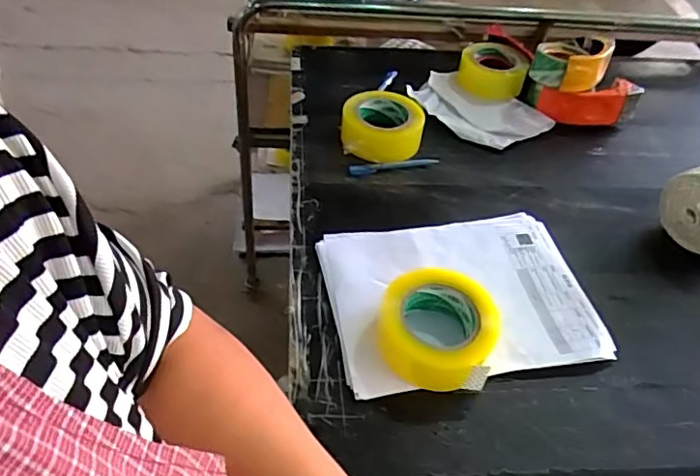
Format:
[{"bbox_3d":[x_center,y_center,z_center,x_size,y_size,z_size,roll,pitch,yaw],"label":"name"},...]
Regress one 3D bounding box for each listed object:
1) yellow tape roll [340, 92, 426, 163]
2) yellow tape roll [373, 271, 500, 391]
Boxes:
[{"bbox_3d":[0.048,-0.169,0.837,0.119,0.041,0.122,3,48,-4],"label":"yellow tape roll"},{"bbox_3d":[0.092,0.095,0.590,0.121,0.054,0.122,3,48,-4],"label":"yellow tape roll"}]

